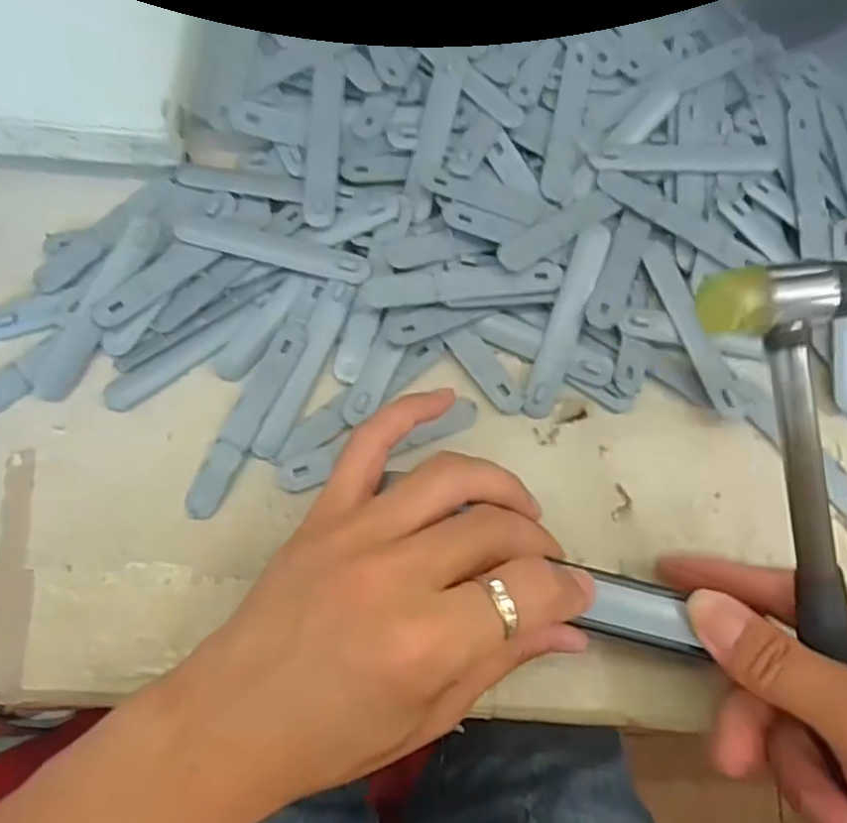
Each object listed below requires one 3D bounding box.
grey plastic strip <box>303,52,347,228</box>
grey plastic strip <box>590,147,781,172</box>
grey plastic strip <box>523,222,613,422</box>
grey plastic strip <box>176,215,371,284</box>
[{"bbox_3d":[-0.049,-0.137,0.340,0.016,0.007,0.098,3,71,-2],"label":"grey plastic strip"},{"bbox_3d":[0.133,-0.129,0.349,0.095,0.004,0.015,1,71,-3],"label":"grey plastic strip"},{"bbox_3d":[0.068,-0.044,0.324,0.016,0.005,0.095,19,88,3],"label":"grey plastic strip"},{"bbox_3d":[-0.072,-0.078,0.328,0.093,0.005,0.016,14,71,2],"label":"grey plastic strip"}]

